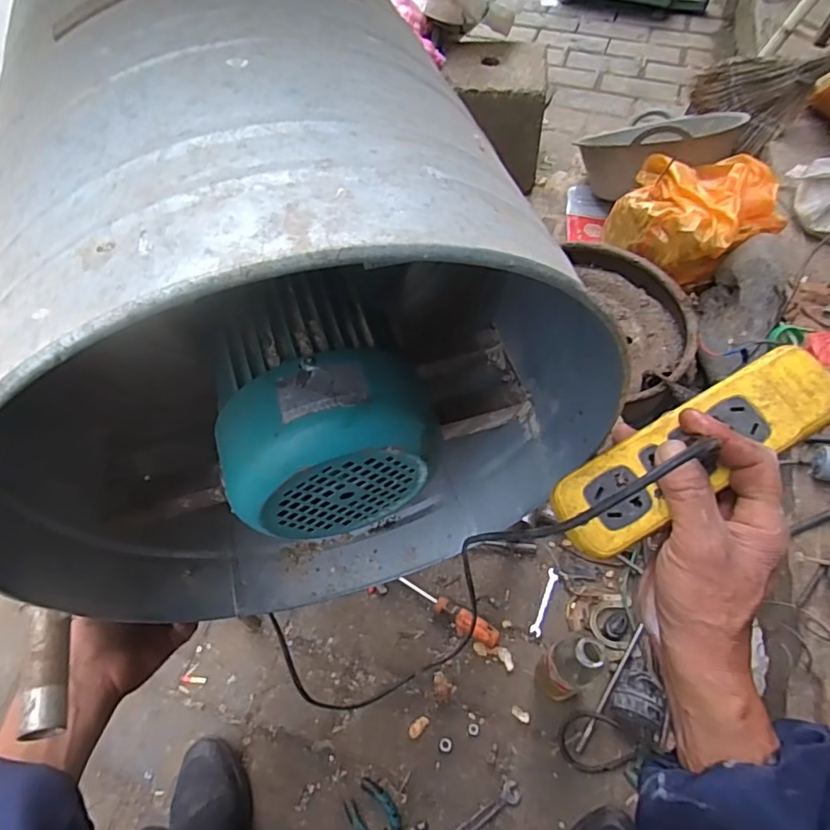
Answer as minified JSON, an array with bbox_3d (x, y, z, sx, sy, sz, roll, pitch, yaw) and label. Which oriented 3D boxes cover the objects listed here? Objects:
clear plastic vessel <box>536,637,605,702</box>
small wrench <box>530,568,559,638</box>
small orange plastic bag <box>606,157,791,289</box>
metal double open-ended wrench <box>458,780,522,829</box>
[{"bbox_3d":[0.203,0.335,0.737,0.062,0.216,0.062,-27,61,-16],"label":"clear plastic vessel"},{"bbox_3d":[0.211,0.304,0.900,0.017,0.006,0.112,21,59,13],"label":"small wrench"},{"bbox_3d":[0.581,-0.429,1.154,0.282,0.164,0.284,-27,61,-16],"label":"small orange plastic bag"},{"bbox_3d":[0.079,0.540,0.736,0.145,0.005,0.029,-29,61,-17],"label":"metal double open-ended wrench"}]

